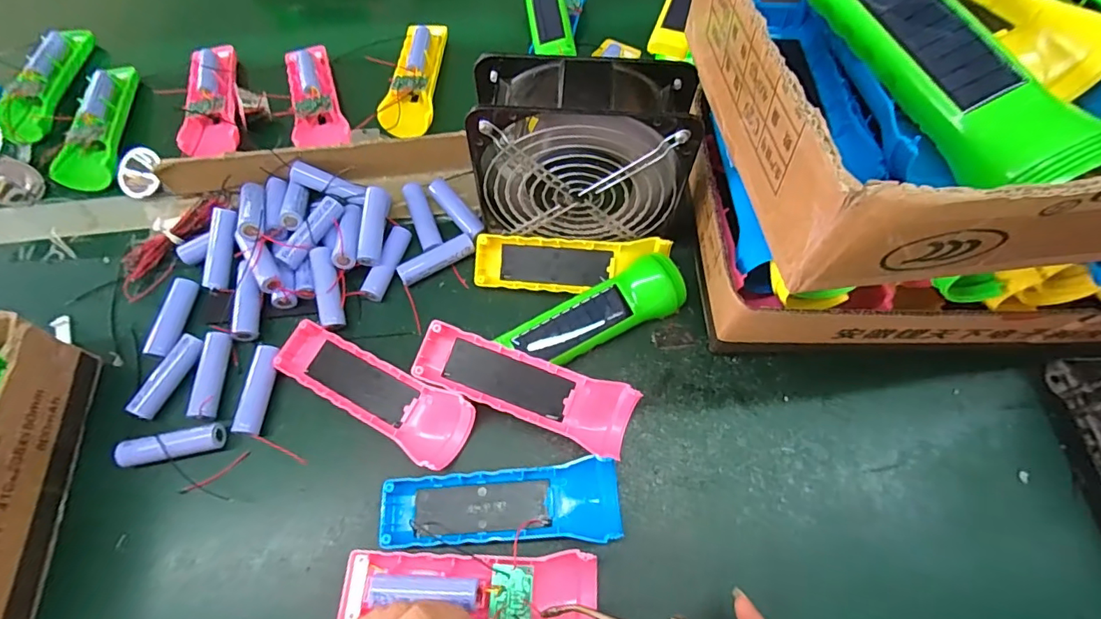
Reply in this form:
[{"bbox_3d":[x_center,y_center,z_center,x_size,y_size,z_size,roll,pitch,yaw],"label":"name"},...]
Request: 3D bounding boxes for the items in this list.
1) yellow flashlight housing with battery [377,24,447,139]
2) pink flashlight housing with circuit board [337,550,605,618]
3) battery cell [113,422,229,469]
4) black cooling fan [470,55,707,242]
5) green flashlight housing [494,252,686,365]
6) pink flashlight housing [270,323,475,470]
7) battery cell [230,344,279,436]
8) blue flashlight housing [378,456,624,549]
[{"bbox_3d":[-0.137,-0.242,0.521,0.047,0.026,0.150,1,63,5],"label":"yellow flashlight housing with battery"},{"bbox_3d":[-0.048,0.171,0.310,0.156,0.031,0.044,3,67,2],"label":"pink flashlight housing with circuit board"},{"bbox_3d":[-0.266,0.095,0.358,0.065,0.017,0.019,-16,63,-4],"label":"battery cell"},{"bbox_3d":[0.023,-0.108,0.372,0.150,0.135,0.060,2,64,5],"label":"black cooling fan"},{"bbox_3d":[0.034,0.005,0.390,0.139,0.027,0.044,-26,65,-9],"label":"green flashlight housing"},{"bbox_3d":[-0.132,0.059,0.369,0.155,0.026,0.047,24,67,15],"label":"pink flashlight housing"},{"bbox_3d":[-0.216,0.059,0.374,0.018,0.014,0.065,3,64,6],"label":"battery cell"},{"bbox_3d":[-0.032,0.130,0.338,0.155,0.023,0.046,-4,63,2],"label":"blue flashlight housing"}]

